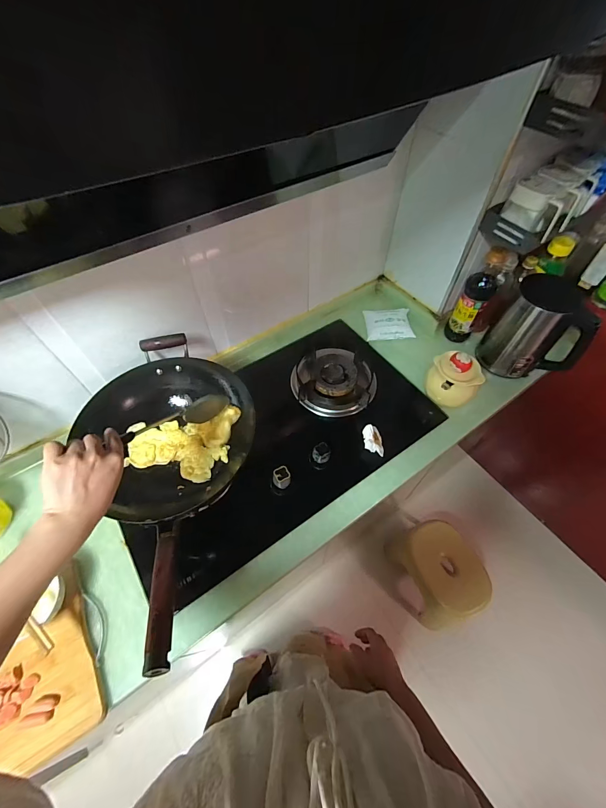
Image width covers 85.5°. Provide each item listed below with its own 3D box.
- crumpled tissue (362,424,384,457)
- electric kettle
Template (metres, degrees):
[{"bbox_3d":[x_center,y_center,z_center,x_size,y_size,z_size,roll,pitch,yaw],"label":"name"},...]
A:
[{"bbox_3d":[0.162,0.083,0.756,0.046,0.028,0.063,3,57,3],"label":"crumpled tissue"},{"bbox_3d":[0.589,-0.189,0.815,0.199,0.251,0.130,34,64,20],"label":"electric kettle"}]

